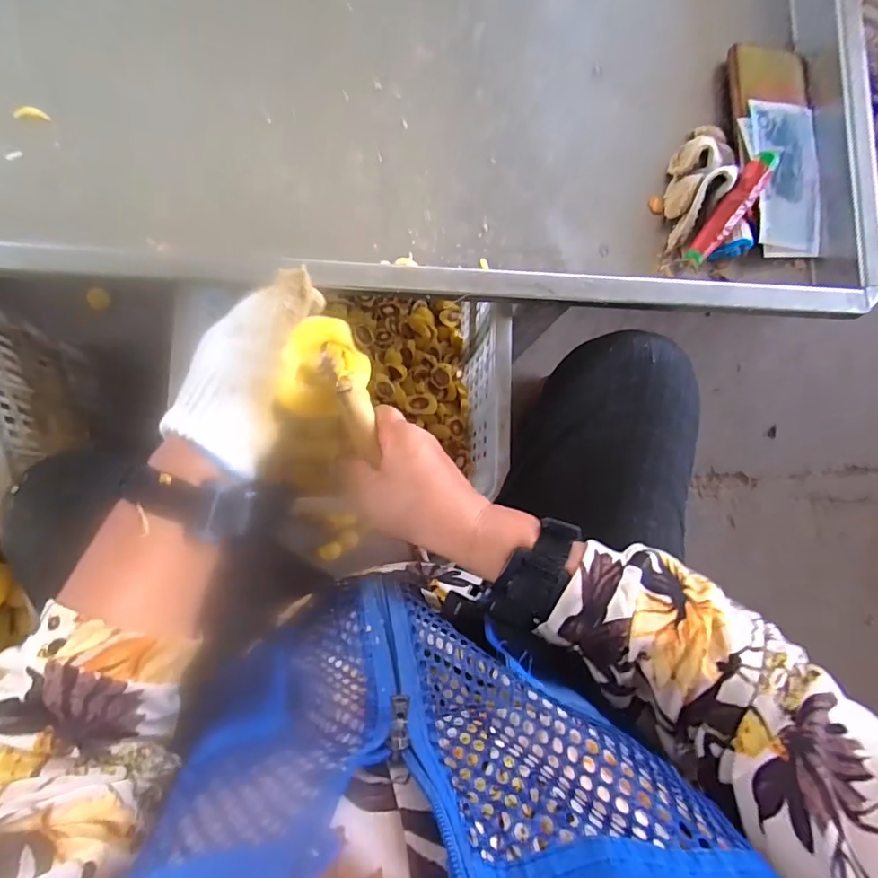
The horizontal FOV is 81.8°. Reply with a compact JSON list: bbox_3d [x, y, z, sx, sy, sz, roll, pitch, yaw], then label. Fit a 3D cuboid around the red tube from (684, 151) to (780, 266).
[{"bbox_3d":[0.262,-0.206,0.454,0.024,0.014,0.107,36,97,0],"label":"red tube"}]

